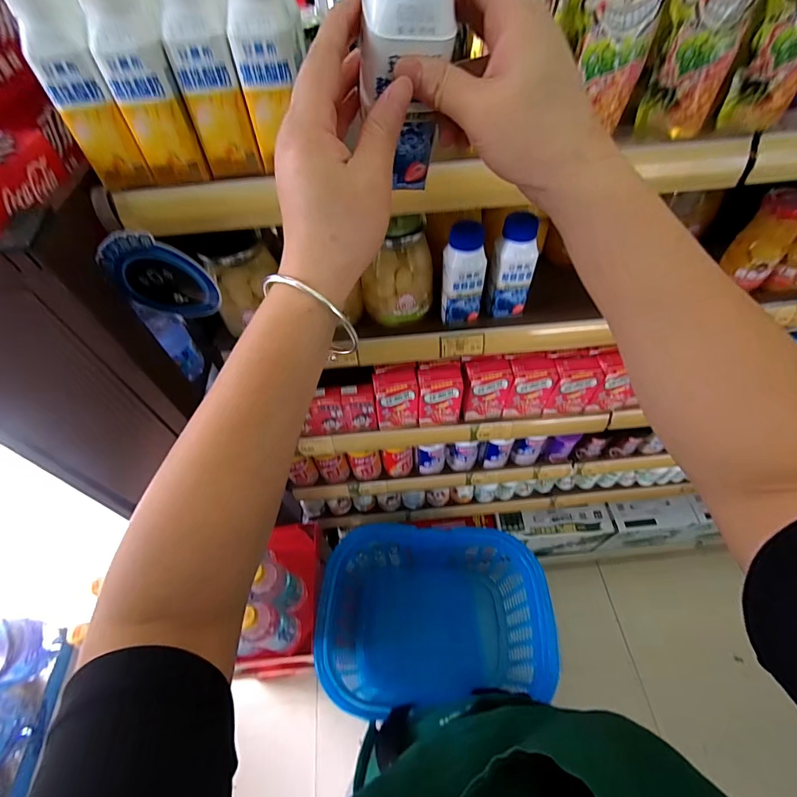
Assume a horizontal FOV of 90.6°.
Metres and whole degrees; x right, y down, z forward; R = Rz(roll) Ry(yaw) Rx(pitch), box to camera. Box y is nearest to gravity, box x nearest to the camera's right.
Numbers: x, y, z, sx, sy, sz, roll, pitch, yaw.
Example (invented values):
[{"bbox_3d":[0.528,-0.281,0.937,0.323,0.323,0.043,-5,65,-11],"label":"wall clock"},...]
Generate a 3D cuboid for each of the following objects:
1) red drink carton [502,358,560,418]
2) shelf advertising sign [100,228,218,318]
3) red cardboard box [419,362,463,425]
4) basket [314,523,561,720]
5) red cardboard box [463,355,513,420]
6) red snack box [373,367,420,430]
[{"bbox_3d":[0.209,-0.017,0.642,0.066,0.103,0.049,-1,56,3],"label":"red drink carton"},{"bbox_3d":[-0.233,-0.117,0.391,0.089,0.098,0.010,-6,56,0],"label":"shelf advertising sign"},{"bbox_3d":[0.068,-0.006,0.636,0.069,0.100,0.055,-2,56,3],"label":"red cardboard box"},{"bbox_3d":[0.073,0.460,0.848,0.424,0.273,0.303,-4,56,1],"label":"basket"},{"bbox_3d":[0.141,-0.017,0.644,0.066,0.105,0.054,-5,56,1],"label":"red cardboard box"},{"bbox_3d":[-0.002,0.000,0.640,0.069,0.103,0.055,-5,56,1],"label":"red snack box"}]

